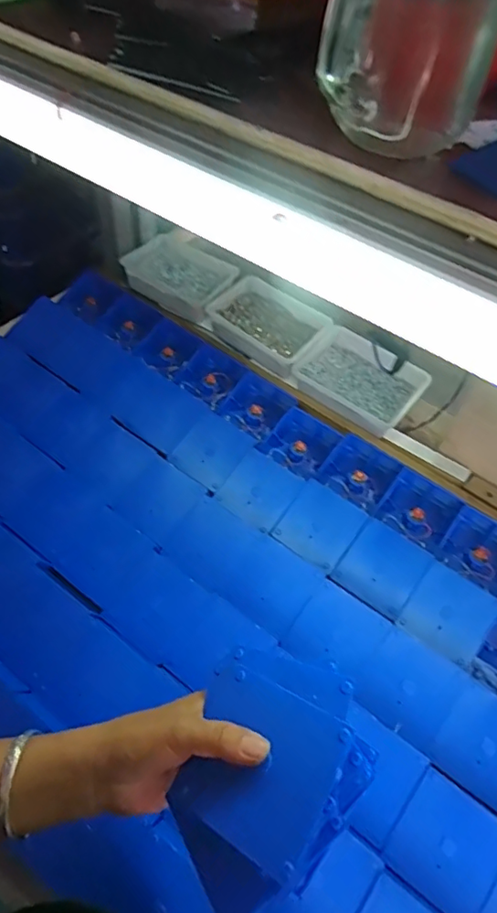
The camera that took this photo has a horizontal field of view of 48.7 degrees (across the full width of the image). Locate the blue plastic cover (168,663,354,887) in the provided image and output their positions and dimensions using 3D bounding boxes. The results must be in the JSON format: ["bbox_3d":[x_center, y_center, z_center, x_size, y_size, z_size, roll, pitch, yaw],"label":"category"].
[{"bbox_3d":[0.005,0.184,0.333,0.095,0.004,0.087,15,65,35],"label":"blue plastic cover"}]

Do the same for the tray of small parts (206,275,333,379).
[{"bbox_3d":[0.037,-0.209,0.883,0.183,0.056,0.134,38,60,22],"label":"tray of small parts"}]

